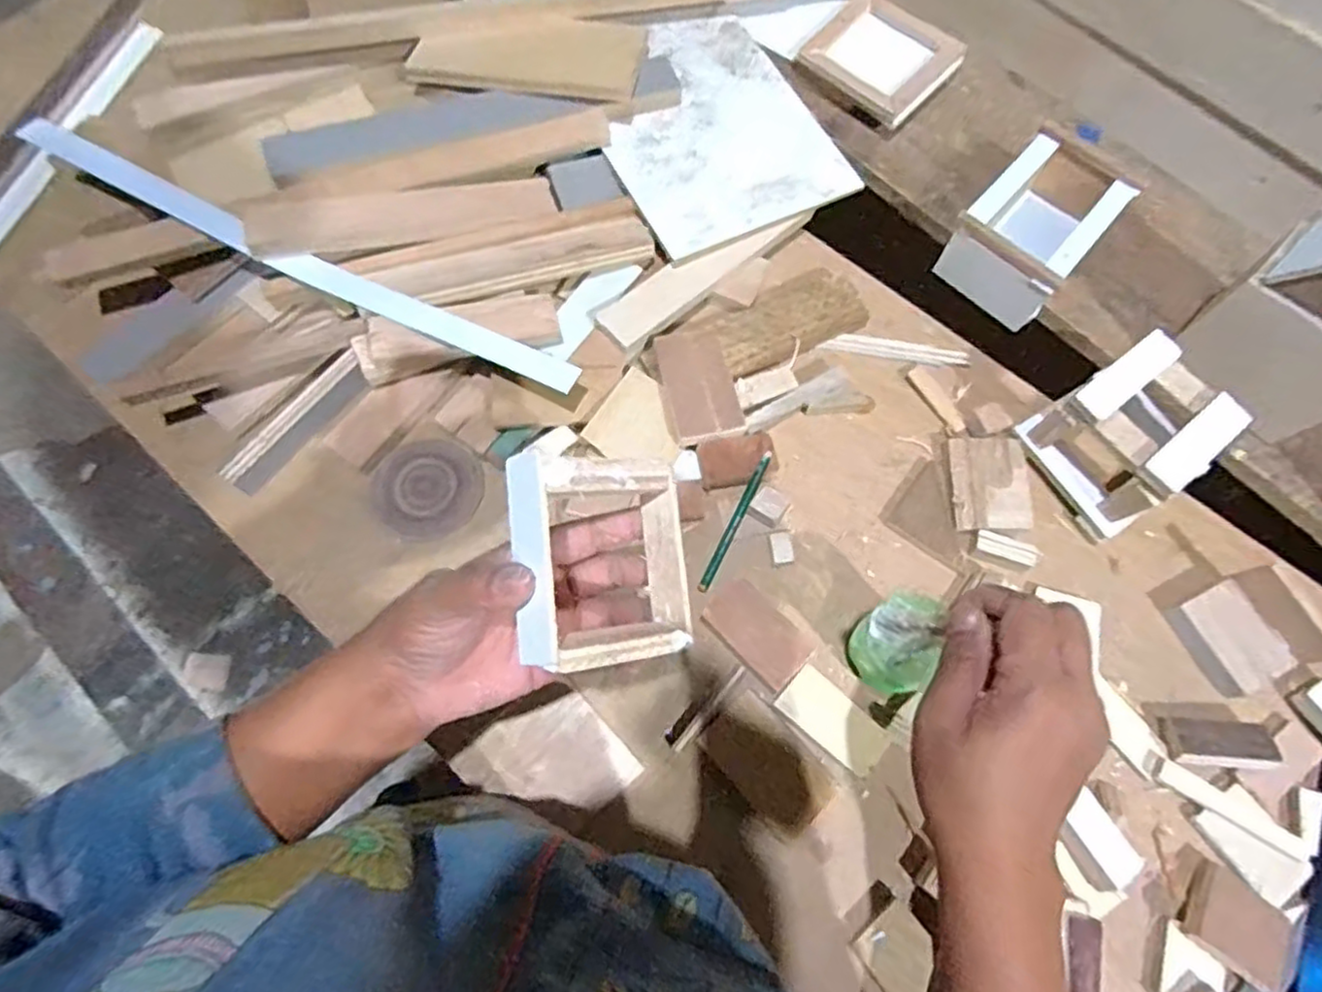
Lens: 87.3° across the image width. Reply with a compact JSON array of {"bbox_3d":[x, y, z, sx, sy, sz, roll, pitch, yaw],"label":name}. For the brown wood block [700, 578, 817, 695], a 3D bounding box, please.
[{"bbox_3d":[0.070,0.100,0.509,0.047,0.019,0.078,-44,78,-11],"label":"brown wood block"}]

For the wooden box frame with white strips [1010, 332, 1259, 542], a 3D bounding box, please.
[{"bbox_3d":[0.359,-0.050,0.522,0.105,0.083,0.109,-33,73,-13],"label":"wooden box frame with white strips"}]

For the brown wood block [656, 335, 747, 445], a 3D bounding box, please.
[{"bbox_3d":[0.027,-0.090,0.555,0.056,0.016,0.096,-17,75,-5],"label":"brown wood block"}]

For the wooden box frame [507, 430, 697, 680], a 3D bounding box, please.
[{"bbox_3d":[-0.028,0.024,0.318,0.088,0.025,0.100,1,85,-44],"label":"wooden box frame"}]

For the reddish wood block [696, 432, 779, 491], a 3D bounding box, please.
[{"bbox_3d":[0.061,-0.028,0.548,0.062,0.012,0.037,-14,74,-4],"label":"reddish wood block"}]

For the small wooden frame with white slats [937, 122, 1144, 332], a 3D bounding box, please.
[{"bbox_3d":[0.322,-0.226,0.600,0.102,0.068,0.159,39,74,13],"label":"small wooden frame with white slats"}]

